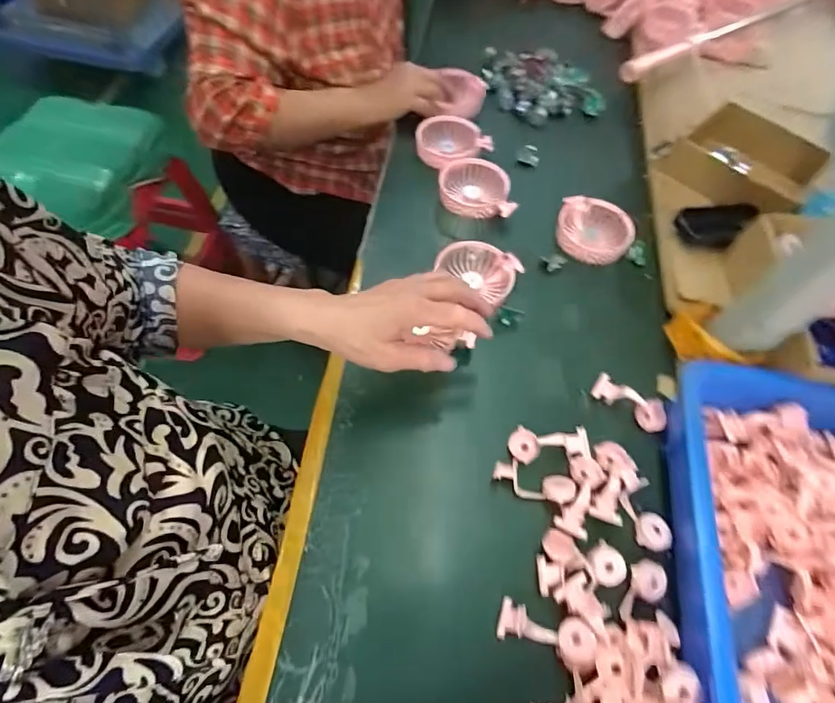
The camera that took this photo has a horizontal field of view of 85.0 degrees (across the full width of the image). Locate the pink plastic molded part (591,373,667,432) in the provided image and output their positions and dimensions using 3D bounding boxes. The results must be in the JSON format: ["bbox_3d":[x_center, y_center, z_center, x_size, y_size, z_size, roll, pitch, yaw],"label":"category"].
[{"bbox_3d":[0.222,0.053,0.475,0.077,0.023,0.030,34,64,13],"label":"pink plastic molded part"}]

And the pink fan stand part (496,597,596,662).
[{"bbox_3d":[0.104,0.226,0.370,0.074,0.019,0.028,4,61,23],"label":"pink fan stand part"}]

